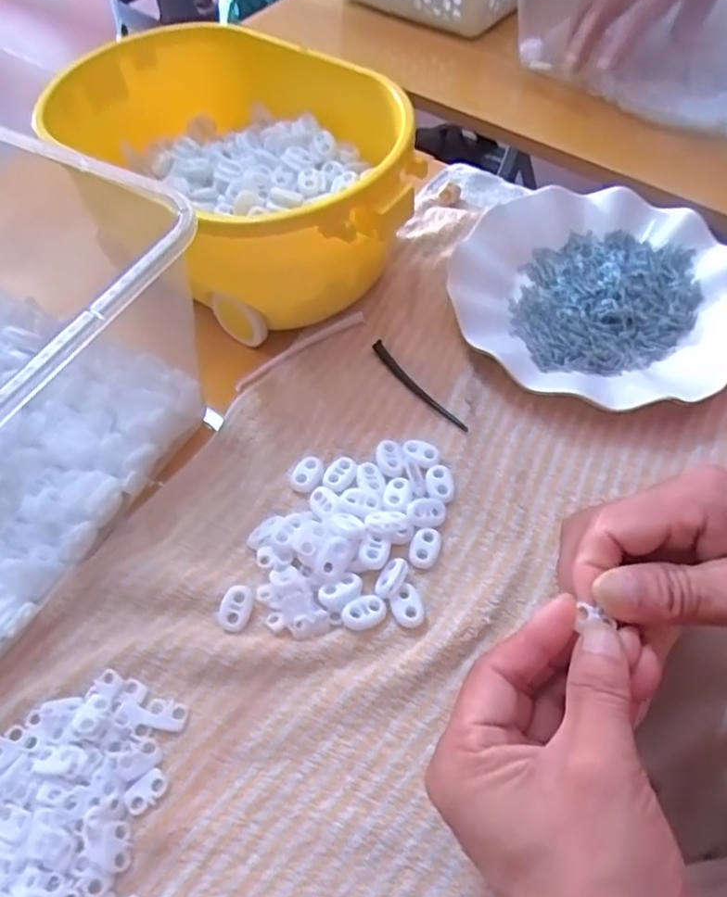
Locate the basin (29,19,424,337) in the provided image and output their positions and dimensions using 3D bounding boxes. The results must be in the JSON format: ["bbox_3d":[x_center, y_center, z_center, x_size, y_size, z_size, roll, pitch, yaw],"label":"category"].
[{"bbox_3d":[-0.079,-0.177,0.432,0.166,0.103,0.247,-37,64,-21],"label":"basin"}]

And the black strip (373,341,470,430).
[{"bbox_3d":[0.032,-0.037,0.394,0.008,0.005,0.084,-33,62,-19],"label":"black strip"}]

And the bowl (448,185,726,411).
[{"bbox_3d":[0.149,-0.104,0.419,0.175,0.028,0.181,0,57,1],"label":"bowl"}]

